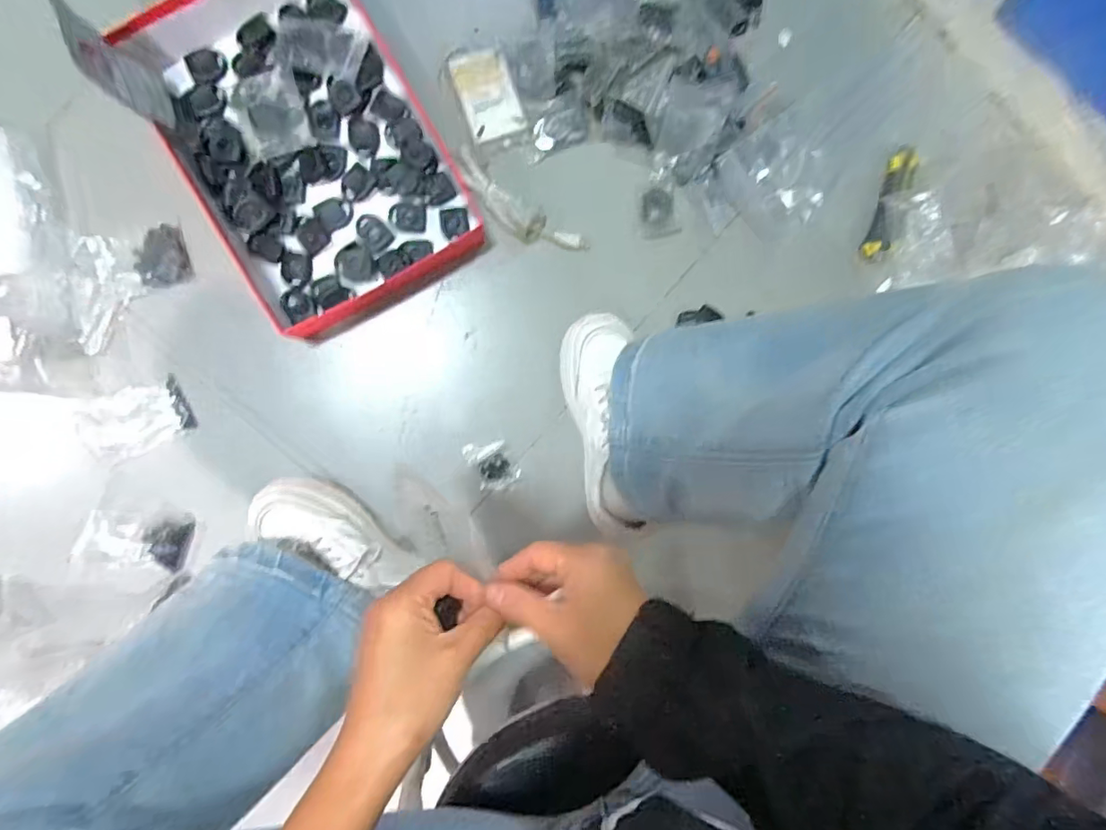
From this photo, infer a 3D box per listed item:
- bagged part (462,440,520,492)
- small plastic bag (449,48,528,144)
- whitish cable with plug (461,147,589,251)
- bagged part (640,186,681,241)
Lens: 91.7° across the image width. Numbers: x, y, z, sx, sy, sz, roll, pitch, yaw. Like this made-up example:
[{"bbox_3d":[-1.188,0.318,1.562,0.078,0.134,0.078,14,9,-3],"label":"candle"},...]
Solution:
[{"bbox_3d":[-0.069,0.055,0.604,0.045,0.014,0.060,-29,95,-4],"label":"bagged part"},{"bbox_3d":[-0.071,-0.347,0.579,0.058,0.006,0.089,-22,95,-5],"label":"small plastic bag"},{"bbox_3d":[-0.039,-0.220,0.578,0.162,0.018,0.041,35,88,-6],"label":"whitish cable with plug"},{"bbox_3d":[0.121,-0.231,0.612,0.044,0.009,0.052,-13,94,-6],"label":"bagged part"}]

